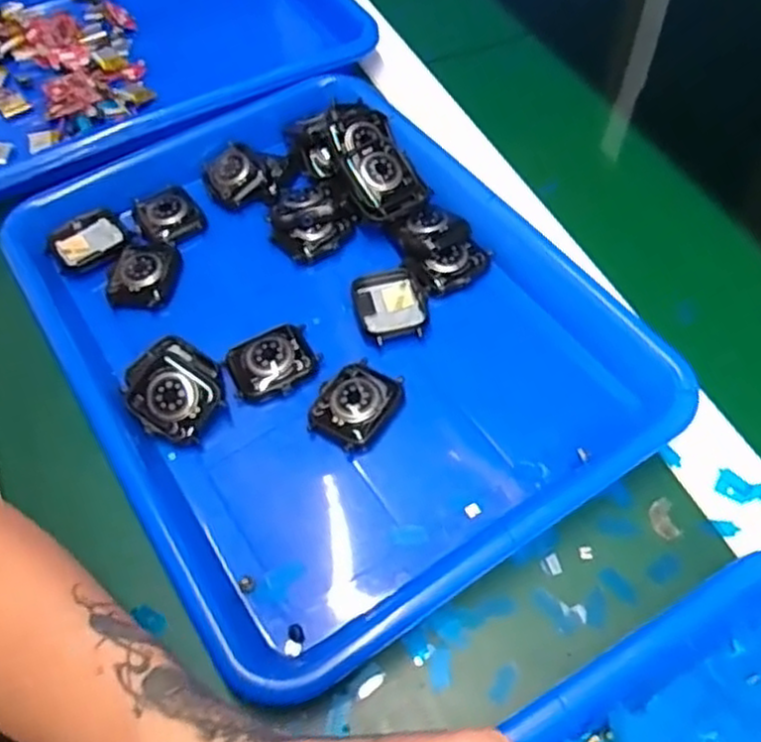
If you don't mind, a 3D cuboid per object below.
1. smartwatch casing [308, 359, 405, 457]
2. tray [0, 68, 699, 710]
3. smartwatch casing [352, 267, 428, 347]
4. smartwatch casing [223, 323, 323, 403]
[{"bbox_3d":[-0.013,0.017,0.366,0.039,0.013,0.045,25,60,21],"label":"smartwatch casing"},{"bbox_3d":[-0.035,-0.031,0.396,0.254,0.040,0.332,-31,58,-16],"label":"tray"},{"bbox_3d":[0.006,-0.037,0.407,0.038,0.009,0.047,-13,55,-4],"label":"smartwatch casing"},{"bbox_3d":[-0.057,-0.005,0.384,0.046,0.010,0.034,-22,56,-10],"label":"smartwatch casing"}]

